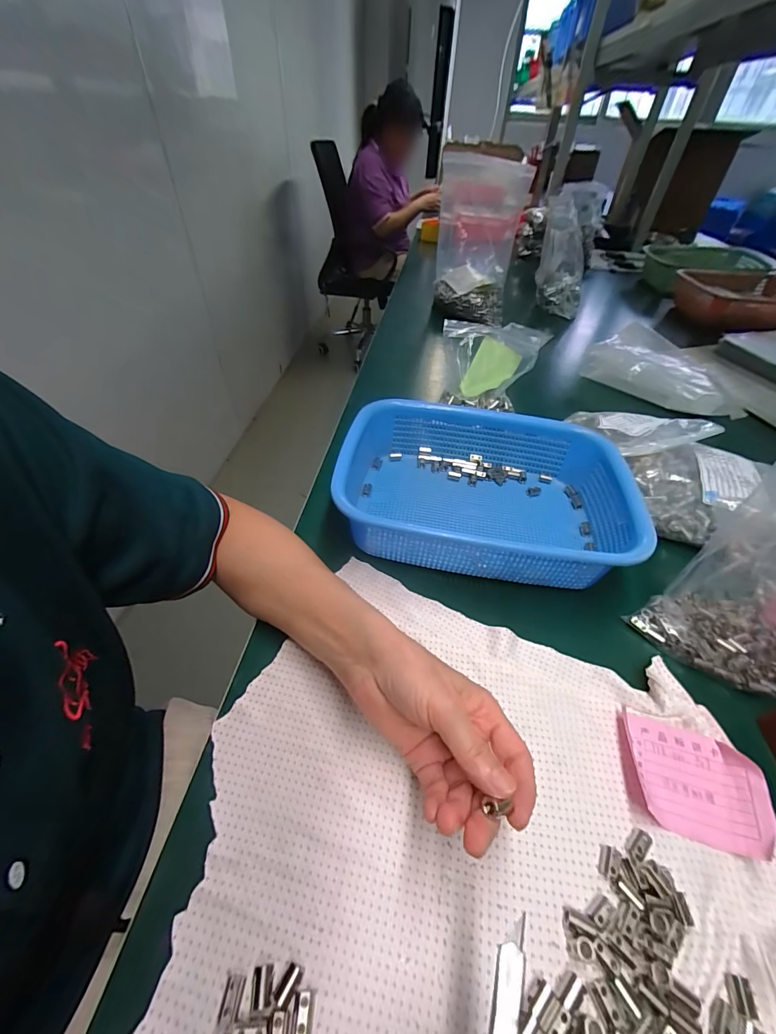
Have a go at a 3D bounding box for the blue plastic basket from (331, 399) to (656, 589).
[{"bbox_3d":[0.097,-0.029,0.406,0.272,0.073,0.200,8,46,5],"label":"blue plastic basket"}]

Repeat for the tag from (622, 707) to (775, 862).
[{"bbox_3d":[0.203,0.175,0.259,0.072,0.022,0.065,14,47,11],"label":"tag"}]

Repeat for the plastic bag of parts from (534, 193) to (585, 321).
[{"bbox_3d":[0.392,-0.581,0.882,0.102,0.233,0.091,6,33,15],"label":"plastic bag of parts"}]

